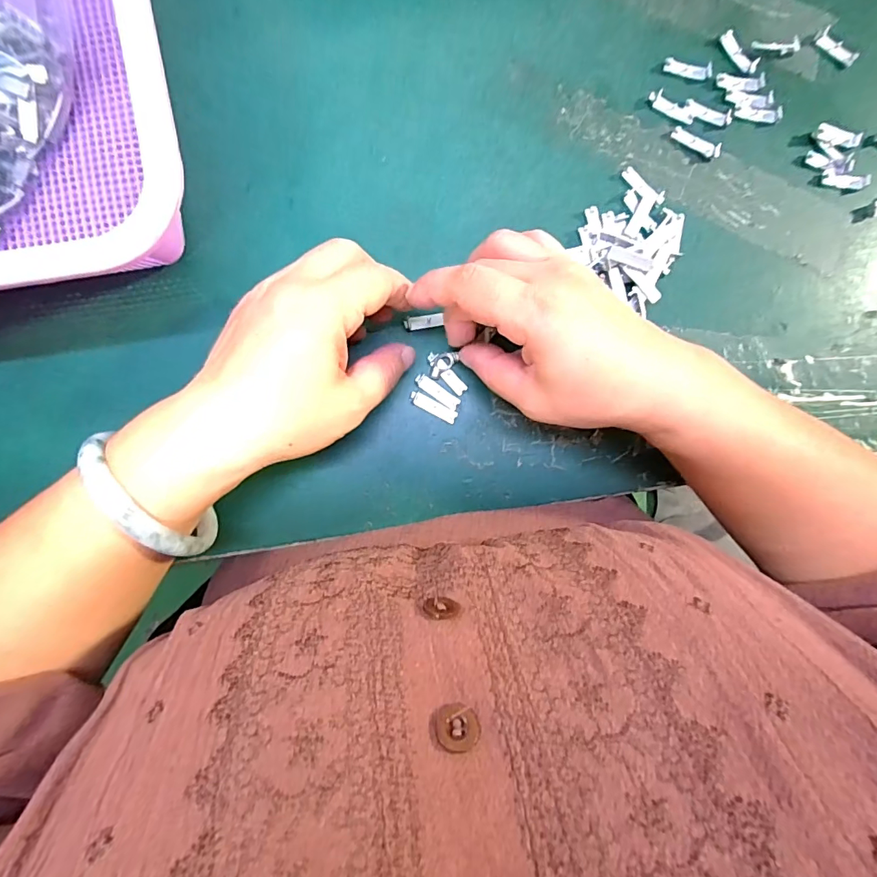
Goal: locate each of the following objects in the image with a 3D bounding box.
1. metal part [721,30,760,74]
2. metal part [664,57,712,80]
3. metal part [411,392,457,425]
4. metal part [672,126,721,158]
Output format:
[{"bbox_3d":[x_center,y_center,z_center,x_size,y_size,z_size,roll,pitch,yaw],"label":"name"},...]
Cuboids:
[{"bbox_3d":[0.182,-0.233,0.280,0.028,0.004,0.011,45,87,-2],"label":"metal part"},{"bbox_3d":[0.151,-0.223,0.278,0.029,0.004,0.010,10,89,-4],"label":"metal part"},{"bbox_3d":[-0.003,-0.018,0.266,0.029,0.004,0.008,27,88,-3],"label":"metal part"},{"bbox_3d":[0.155,-0.177,0.277,0.030,0.005,0.008,23,88,-3],"label":"metal part"}]

